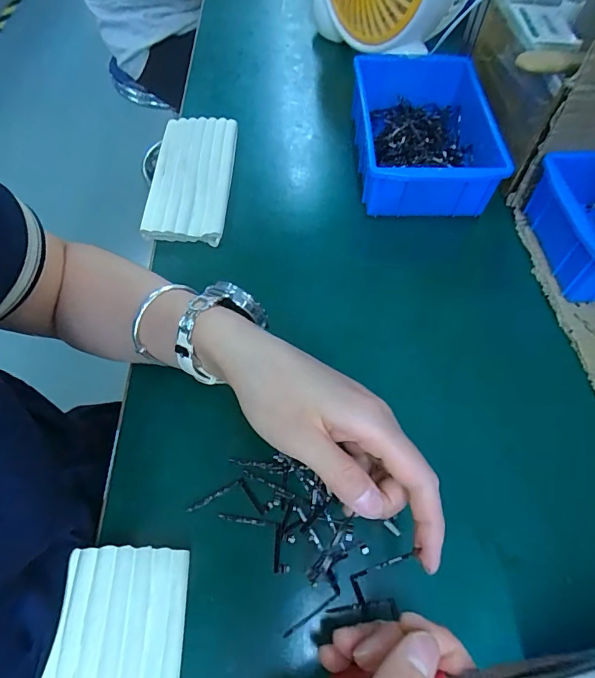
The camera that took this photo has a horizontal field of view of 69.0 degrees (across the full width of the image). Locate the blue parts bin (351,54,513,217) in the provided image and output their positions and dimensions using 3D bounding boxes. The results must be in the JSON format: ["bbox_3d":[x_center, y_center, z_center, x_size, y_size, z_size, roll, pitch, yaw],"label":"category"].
[{"bbox_3d":[0.132,-0.219,0.467,0.137,0.076,0.201,2,61,-2],"label":"blue parts bin"}]

